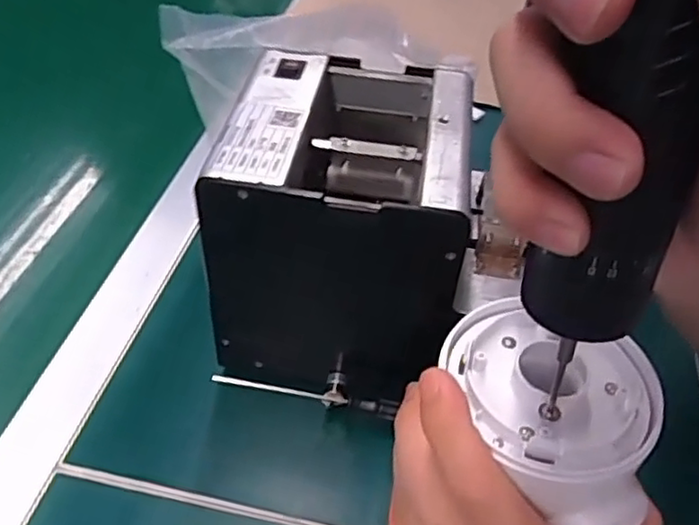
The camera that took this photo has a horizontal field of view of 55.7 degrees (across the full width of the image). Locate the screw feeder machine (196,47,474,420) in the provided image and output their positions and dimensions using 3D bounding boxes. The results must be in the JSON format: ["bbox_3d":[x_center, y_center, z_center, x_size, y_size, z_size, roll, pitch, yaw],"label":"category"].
[{"bbox_3d":[-0.005,-0.014,0.377,0.126,0.151,0.139,7,45,6],"label":"screw feeder machine"}]

